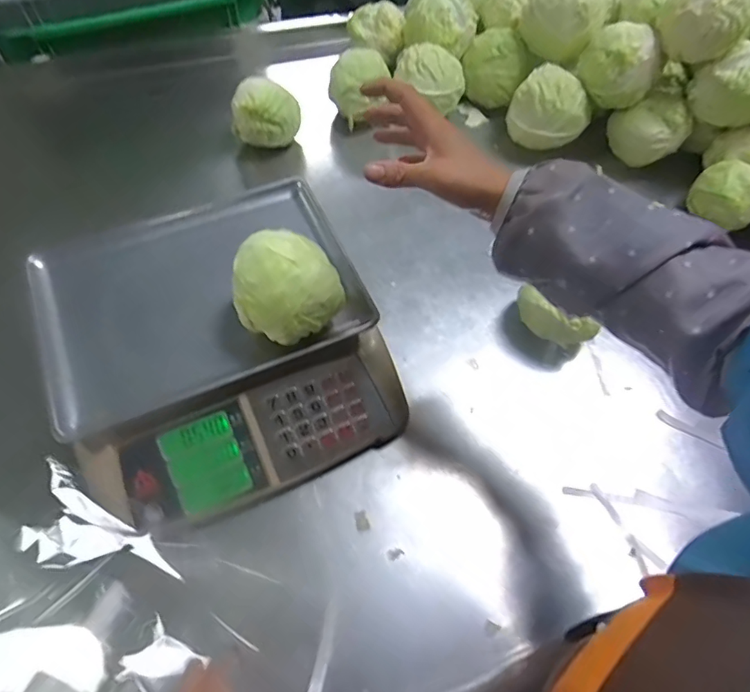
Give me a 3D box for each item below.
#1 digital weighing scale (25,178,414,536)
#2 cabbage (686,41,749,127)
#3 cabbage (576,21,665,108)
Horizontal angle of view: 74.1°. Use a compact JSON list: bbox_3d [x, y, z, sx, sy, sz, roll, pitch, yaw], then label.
[{"bbox_3d":[-0.175,-0.009,0.576,0.345,0.091,0.357,-22,64,-15],"label":"digital weighing scale"},{"bbox_3d":[0.547,-0.386,0.757,0.120,0.095,0.119,29,63,13],"label":"cabbage"},{"bbox_3d":[0.386,-0.444,0.780,0.119,0.098,0.106,25,62,11],"label":"cabbage"}]

